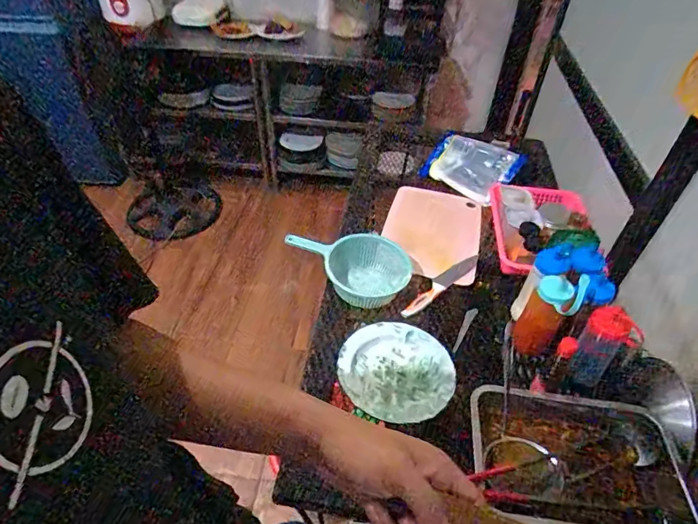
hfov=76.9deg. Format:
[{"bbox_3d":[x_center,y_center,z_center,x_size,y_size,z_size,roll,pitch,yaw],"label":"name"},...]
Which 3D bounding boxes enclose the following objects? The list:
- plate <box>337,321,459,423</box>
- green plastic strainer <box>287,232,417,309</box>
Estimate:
[{"bbox_3d":[0.091,0.193,0.817,0.204,0.033,0.182,17,46,14],"label":"plate"},{"bbox_3d":[-0.003,0.016,0.953,0.261,0.103,0.152,11,45,9],"label":"green plastic strainer"}]

